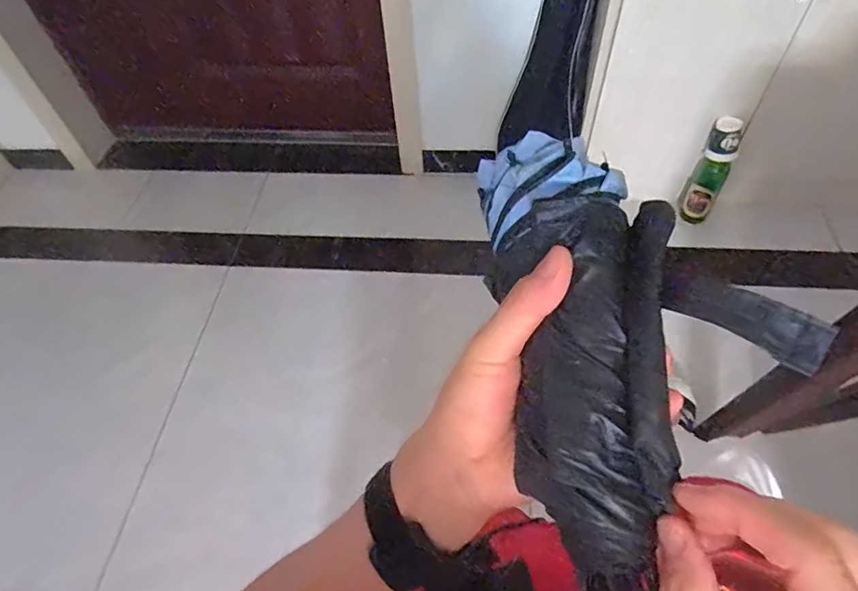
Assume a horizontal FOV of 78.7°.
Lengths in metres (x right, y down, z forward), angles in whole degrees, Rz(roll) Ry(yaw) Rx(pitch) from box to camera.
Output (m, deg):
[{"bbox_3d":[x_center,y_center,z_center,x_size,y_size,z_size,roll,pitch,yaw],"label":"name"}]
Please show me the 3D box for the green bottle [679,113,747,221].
[{"bbox_3d":[0.695,-0.303,1.293,0.078,0.314,0.073,27,60,22],"label":"green bottle"}]

